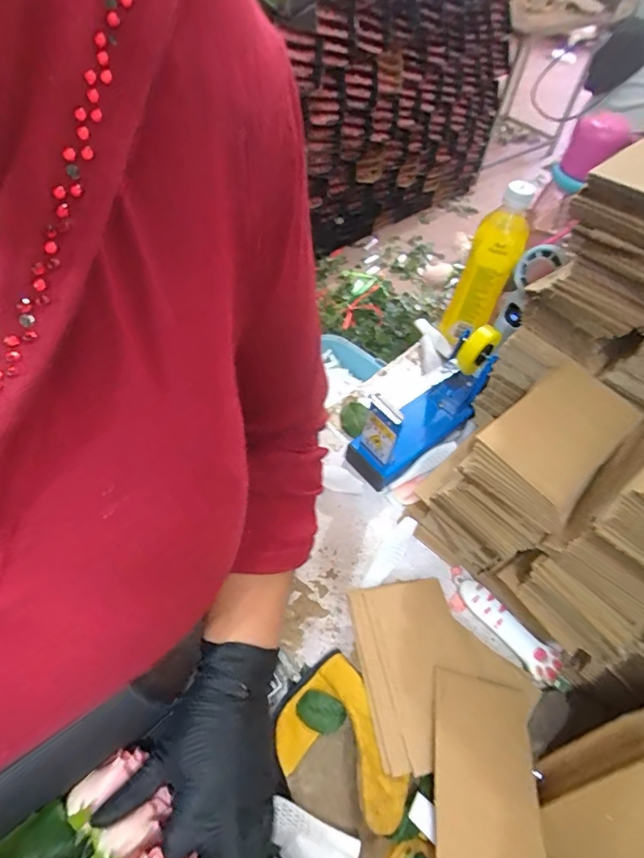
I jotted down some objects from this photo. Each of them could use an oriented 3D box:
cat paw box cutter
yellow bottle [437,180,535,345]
[{"bbox_3d":[0.174,0.187,0.434,0.029,0.014,0.108,-35,63,-25],"label":"cat paw box cutter"},{"bbox_3d":[0.207,-0.194,0.591,0.063,0.197,0.074,21,55,11],"label":"yellow bottle"}]

